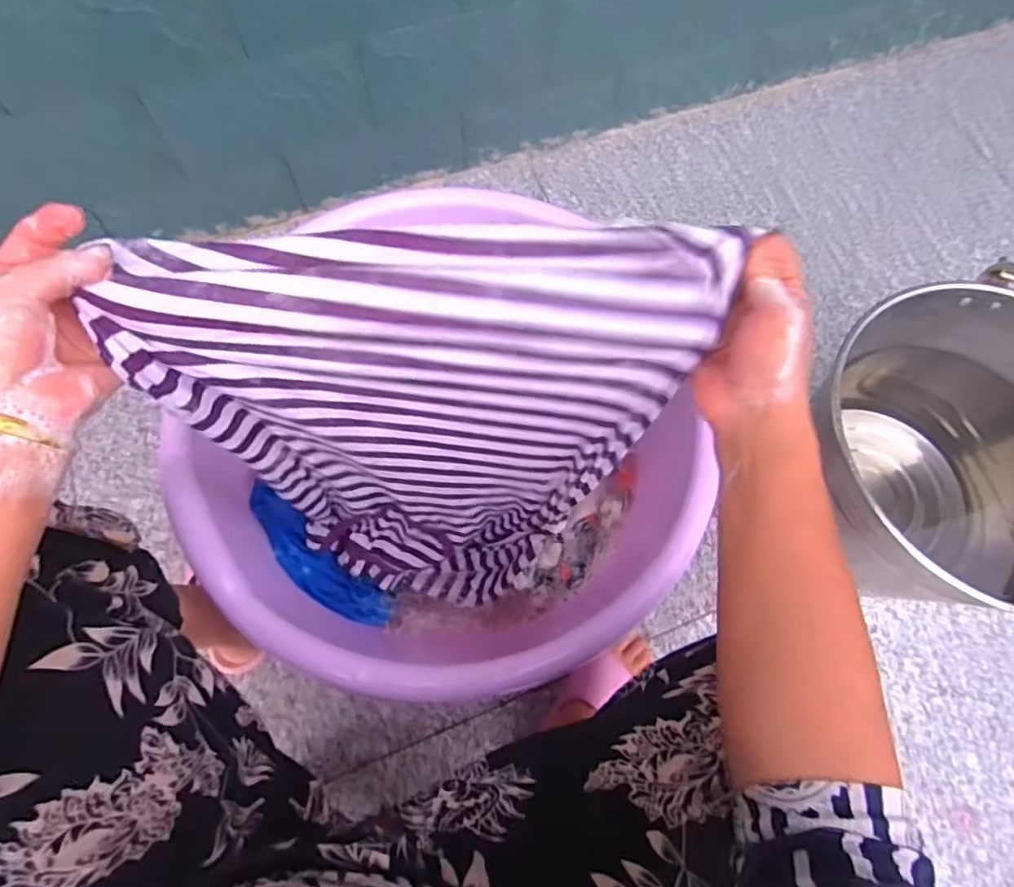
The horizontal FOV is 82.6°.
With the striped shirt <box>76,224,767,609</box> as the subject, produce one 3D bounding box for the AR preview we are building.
[{"bbox_3d":[-0.046,0.020,0.488,0.333,0.423,0.134,-3,68,-3],"label":"striped shirt"}]

